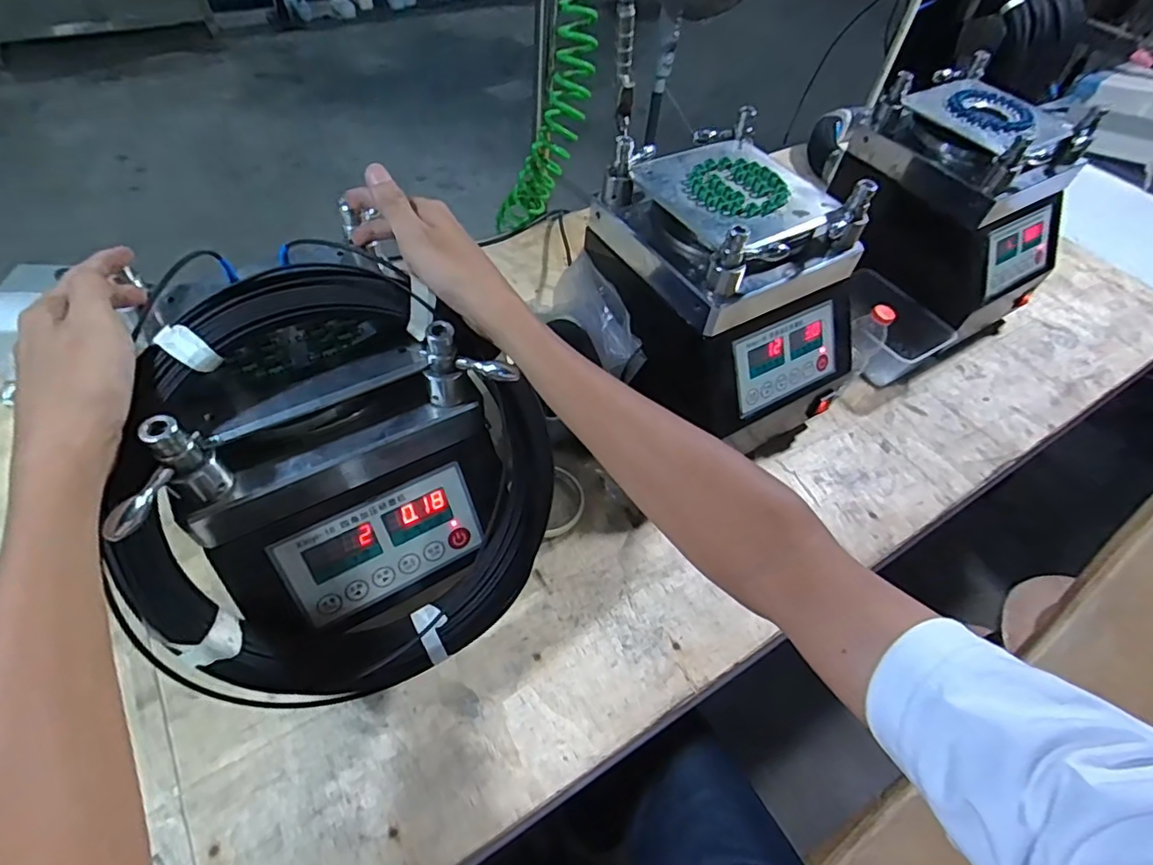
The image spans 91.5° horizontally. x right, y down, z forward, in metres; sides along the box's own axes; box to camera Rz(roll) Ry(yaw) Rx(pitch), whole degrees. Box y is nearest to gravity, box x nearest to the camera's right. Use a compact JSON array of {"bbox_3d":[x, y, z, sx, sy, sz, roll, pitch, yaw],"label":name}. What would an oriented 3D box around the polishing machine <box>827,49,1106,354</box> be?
[{"bbox_3d":[0.544,-0.324,0.823,0.234,0.280,0.273,-20,57,-18],"label":"polishing machine"}]

